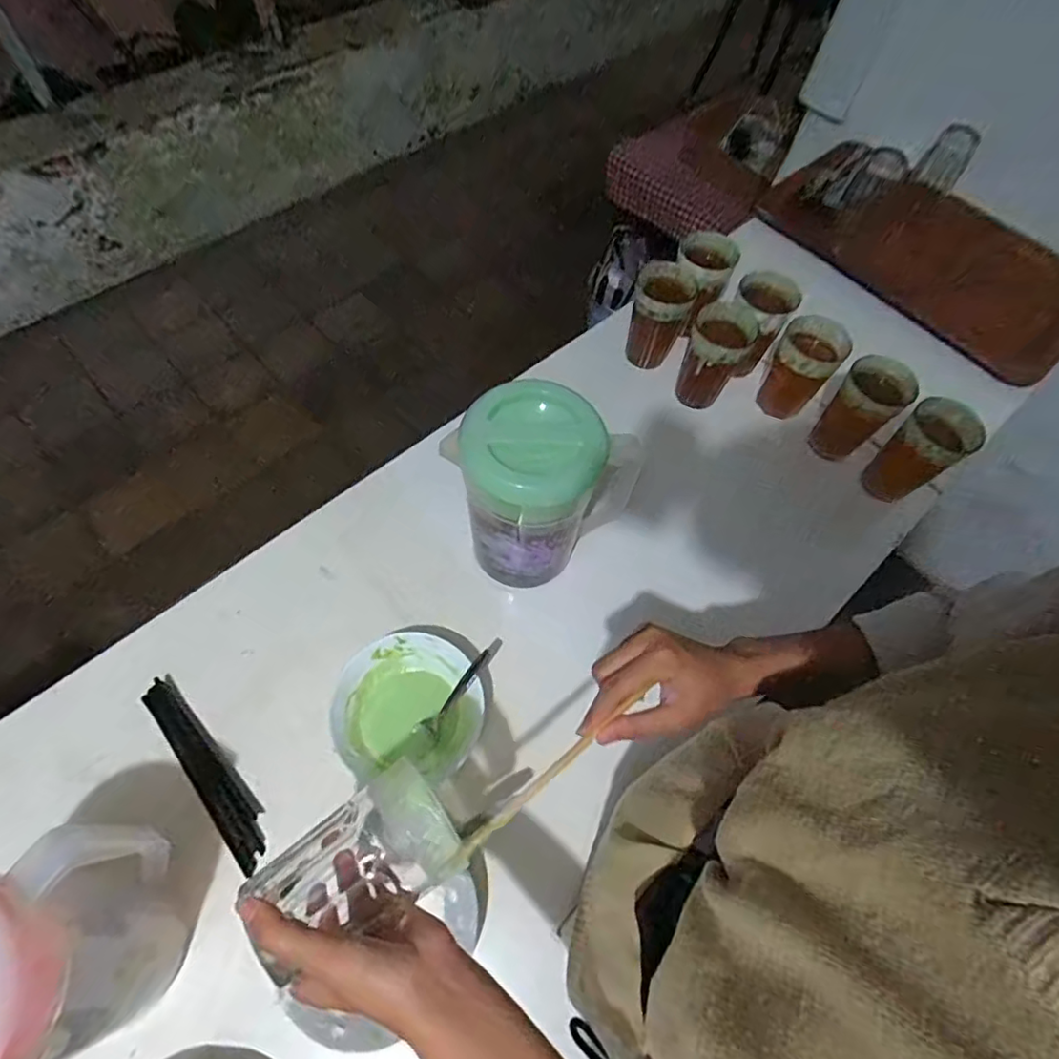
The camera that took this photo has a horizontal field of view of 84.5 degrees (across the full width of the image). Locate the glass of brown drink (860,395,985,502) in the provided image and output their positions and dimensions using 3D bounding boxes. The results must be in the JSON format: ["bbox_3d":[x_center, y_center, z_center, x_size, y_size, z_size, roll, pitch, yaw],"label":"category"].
[{"bbox_3d":[0.461,-0.085,0.705,0.070,0.137,0.069,41,67,16],"label":"glass of brown drink"}]

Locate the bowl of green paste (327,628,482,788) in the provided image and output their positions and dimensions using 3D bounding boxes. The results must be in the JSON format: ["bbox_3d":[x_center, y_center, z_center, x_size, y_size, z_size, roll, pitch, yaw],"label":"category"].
[{"bbox_3d":[-0.123,0.181,0.590,0.142,0.068,0.137,2,63,-3],"label":"bowl of green paste"}]

